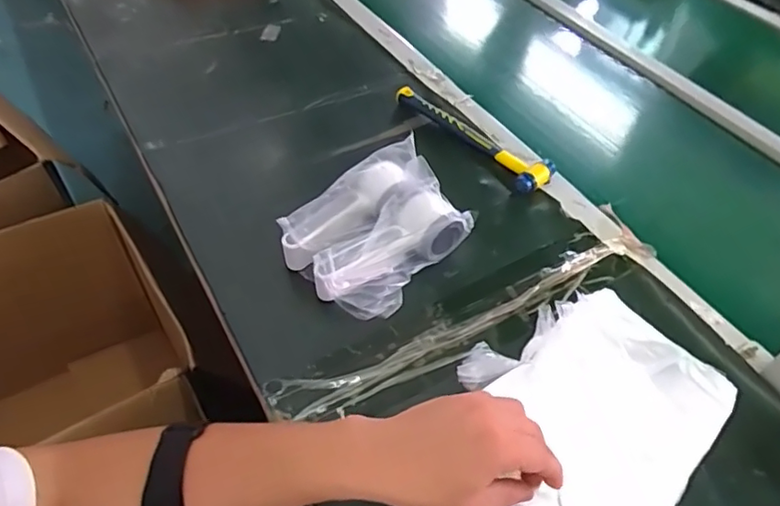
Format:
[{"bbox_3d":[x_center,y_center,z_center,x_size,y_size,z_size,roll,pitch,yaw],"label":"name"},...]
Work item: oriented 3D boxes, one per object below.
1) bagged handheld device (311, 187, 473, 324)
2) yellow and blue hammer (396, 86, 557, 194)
[{"bbox_3d":[0.005,-0.006,0.579,0.080,0.062,0.171,33,54,23],"label":"bagged handheld device"},{"bbox_3d":[0.102,-0.154,0.736,0.242,0.024,0.052,38,56,26],"label":"yellow and blue hammer"}]

